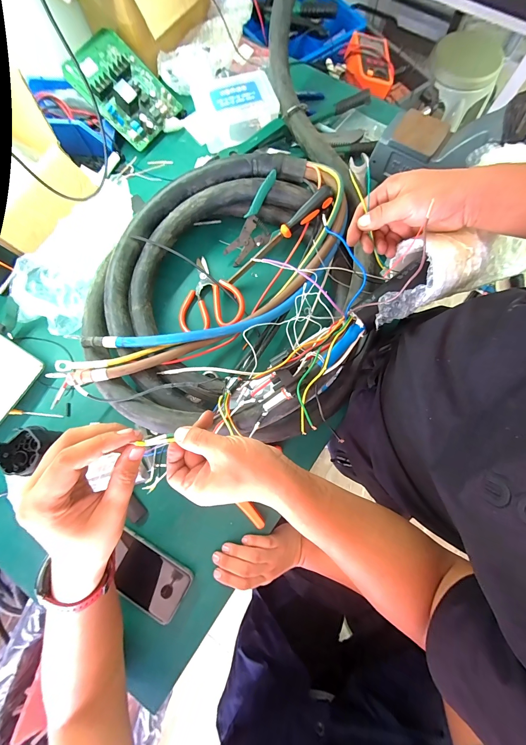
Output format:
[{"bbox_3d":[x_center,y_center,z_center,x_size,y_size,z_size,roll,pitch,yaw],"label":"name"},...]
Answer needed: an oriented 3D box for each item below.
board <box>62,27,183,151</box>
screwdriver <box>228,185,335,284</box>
[{"bbox_3d":[-0.294,-0.609,0.593,0.195,0.043,0.156,39,79,-15],"label":"board"},{"bbox_3d":[0.028,-0.243,0.512,0.231,0.022,0.028,-37,78,15],"label":"screwdriver"}]

